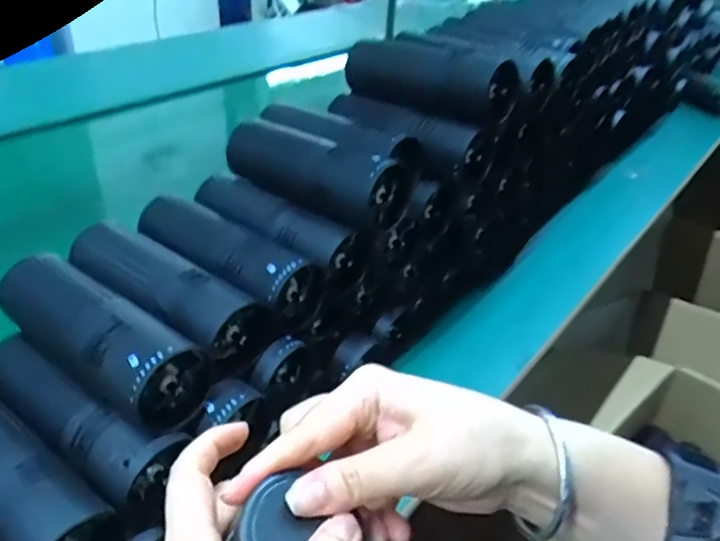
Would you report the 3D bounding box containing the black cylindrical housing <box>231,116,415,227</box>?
[{"bbox_3d":[-0.040,-0.086,0.487,0.163,0.047,0.054,27,41,30],"label":"black cylindrical housing"}]

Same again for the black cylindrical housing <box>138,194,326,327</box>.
[{"bbox_3d":[-0.109,-0.012,0.464,0.166,0.045,0.060,24,39,27],"label":"black cylindrical housing"}]

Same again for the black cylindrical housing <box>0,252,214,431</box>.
[{"bbox_3d":[-0.173,0.037,0.384,0.165,0.051,0.055,24,39,26],"label":"black cylindrical housing"}]

